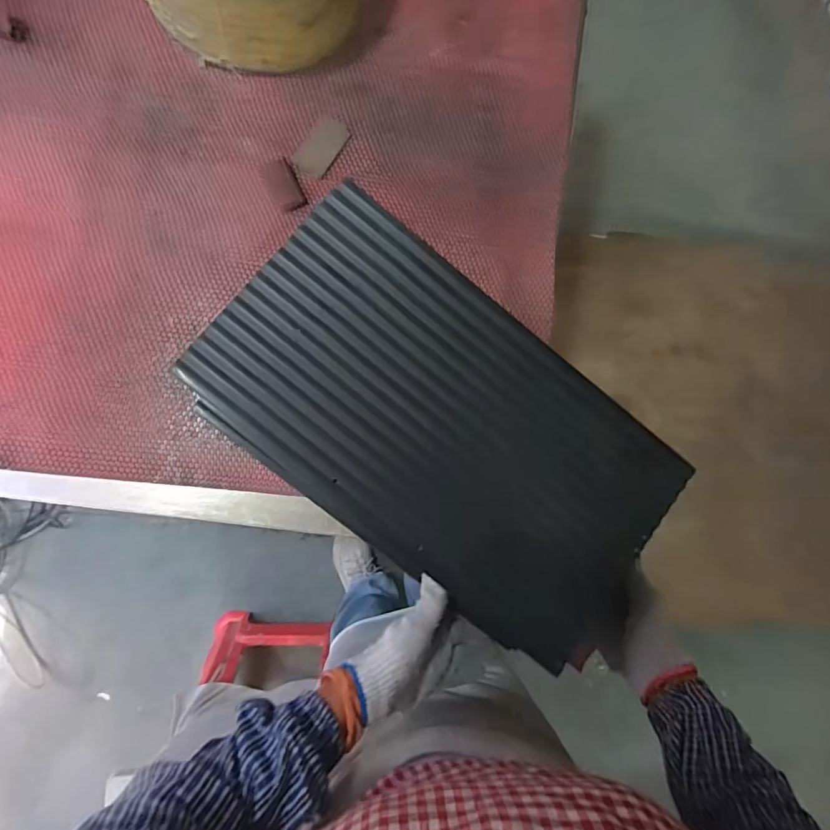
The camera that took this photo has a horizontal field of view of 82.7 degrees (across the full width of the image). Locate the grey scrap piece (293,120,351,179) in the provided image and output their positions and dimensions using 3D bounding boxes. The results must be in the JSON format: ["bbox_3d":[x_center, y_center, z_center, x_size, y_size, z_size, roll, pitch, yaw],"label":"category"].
[{"bbox_3d":[-0.110,-0.319,0.562,0.035,0.004,0.078,32,83,-4],"label":"grey scrap piece"}]

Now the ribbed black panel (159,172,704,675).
[{"bbox_3d":[0.033,0.016,0.440,0.438,0.017,0.251,40,83,-3],"label":"ribbed black panel"}]

